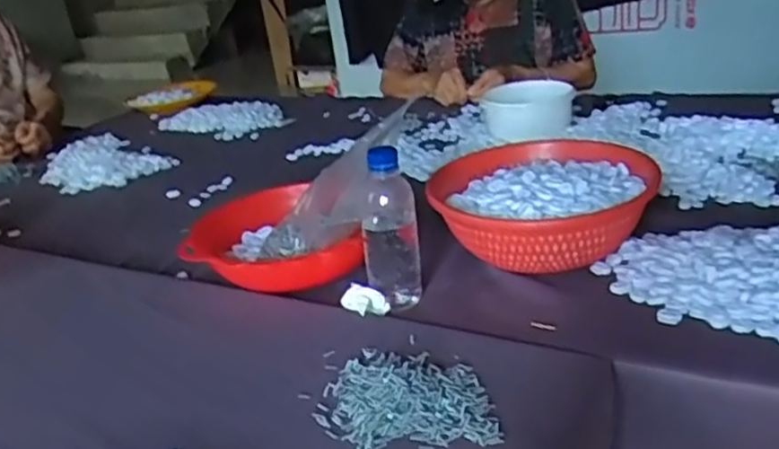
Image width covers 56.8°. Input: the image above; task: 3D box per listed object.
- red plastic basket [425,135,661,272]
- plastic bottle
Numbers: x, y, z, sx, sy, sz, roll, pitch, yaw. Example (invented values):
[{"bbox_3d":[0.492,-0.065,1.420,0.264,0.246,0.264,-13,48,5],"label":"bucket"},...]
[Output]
[{"bbox_3d":[0.180,-0.017,0.862,0.256,0.092,0.262,-8,23,-4],"label":"red plastic basket"},{"bbox_3d":[-0.001,-0.001,0.778,0.059,0.162,0.051,-7,23,2],"label":"plastic bottle"}]

